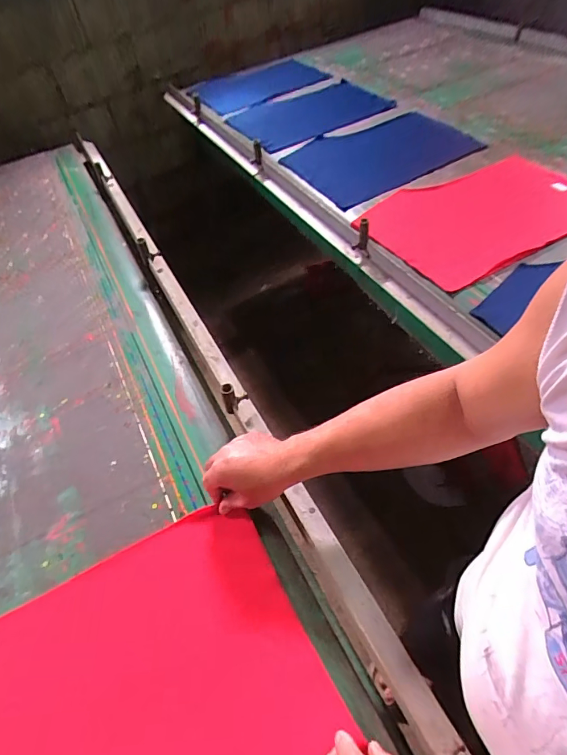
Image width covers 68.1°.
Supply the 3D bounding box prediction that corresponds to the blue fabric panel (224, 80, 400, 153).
[{"bbox_3d":[0.079,-0.941,1.474,0.513,0.021,0.384,-29,54,-17],"label":"blue fabric panel"}]

